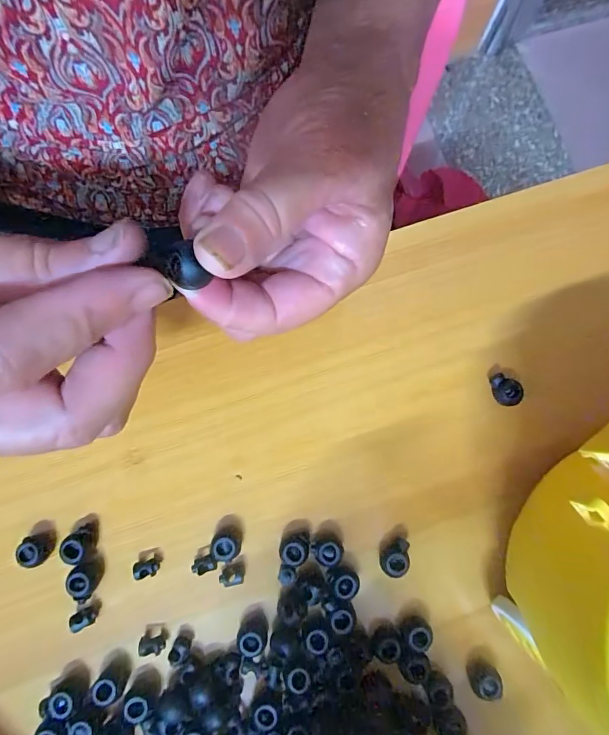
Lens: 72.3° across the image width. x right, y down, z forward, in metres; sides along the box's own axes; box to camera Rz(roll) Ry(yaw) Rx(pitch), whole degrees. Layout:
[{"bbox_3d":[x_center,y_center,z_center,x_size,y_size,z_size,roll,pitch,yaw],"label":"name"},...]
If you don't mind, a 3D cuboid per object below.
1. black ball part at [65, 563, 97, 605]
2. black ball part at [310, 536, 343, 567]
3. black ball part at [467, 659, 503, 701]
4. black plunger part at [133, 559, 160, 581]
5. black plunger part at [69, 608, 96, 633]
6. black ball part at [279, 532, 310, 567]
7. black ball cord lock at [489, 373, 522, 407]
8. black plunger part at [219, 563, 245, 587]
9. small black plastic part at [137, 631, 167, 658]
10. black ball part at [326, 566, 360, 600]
[{"bbox_3d":[-0.114,0.112,0.216,0.015,0.014,0.018,-19,82,-4],"label":"black ball part"},{"bbox_3d":[0.013,0.098,0.224,0.015,0.009,0.015,0,81,-1],"label":"black ball part"},{"bbox_3d":[0.093,0.162,0.215,0.014,0.009,0.016,-8,81,-2],"label":"black ball part"},{"bbox_3d":[-0.083,0.107,0.221,0.012,0.009,0.009,-14,82,-3],"label":"black plunger part"},{"bbox_3d":[-0.114,0.130,0.216,0.011,0.010,0.008,-27,83,-5],"label":"black plunger part"},{"bbox_3d":[-0.005,0.098,0.223,0.016,0.011,0.015,0,81,-1],"label":"black ball part"},{"bbox_3d":[0.117,0.012,0.242,0.013,0.013,0.020,-12,82,-3],"label":"black ball cord lock"},{"bbox_3d":[-0.039,0.111,0.223,0.013,0.006,0.010,-11,82,-3],"label":"black plunger part"},{"bbox_3d":[-0.078,0.143,0.215,0.012,0.009,0.008,1,81,-1],"label":"small black plastic part"},{"bbox_3d":[0.021,0.113,0.222,0.014,0.009,0.017,-32,83,-6],"label":"black ball part"}]

